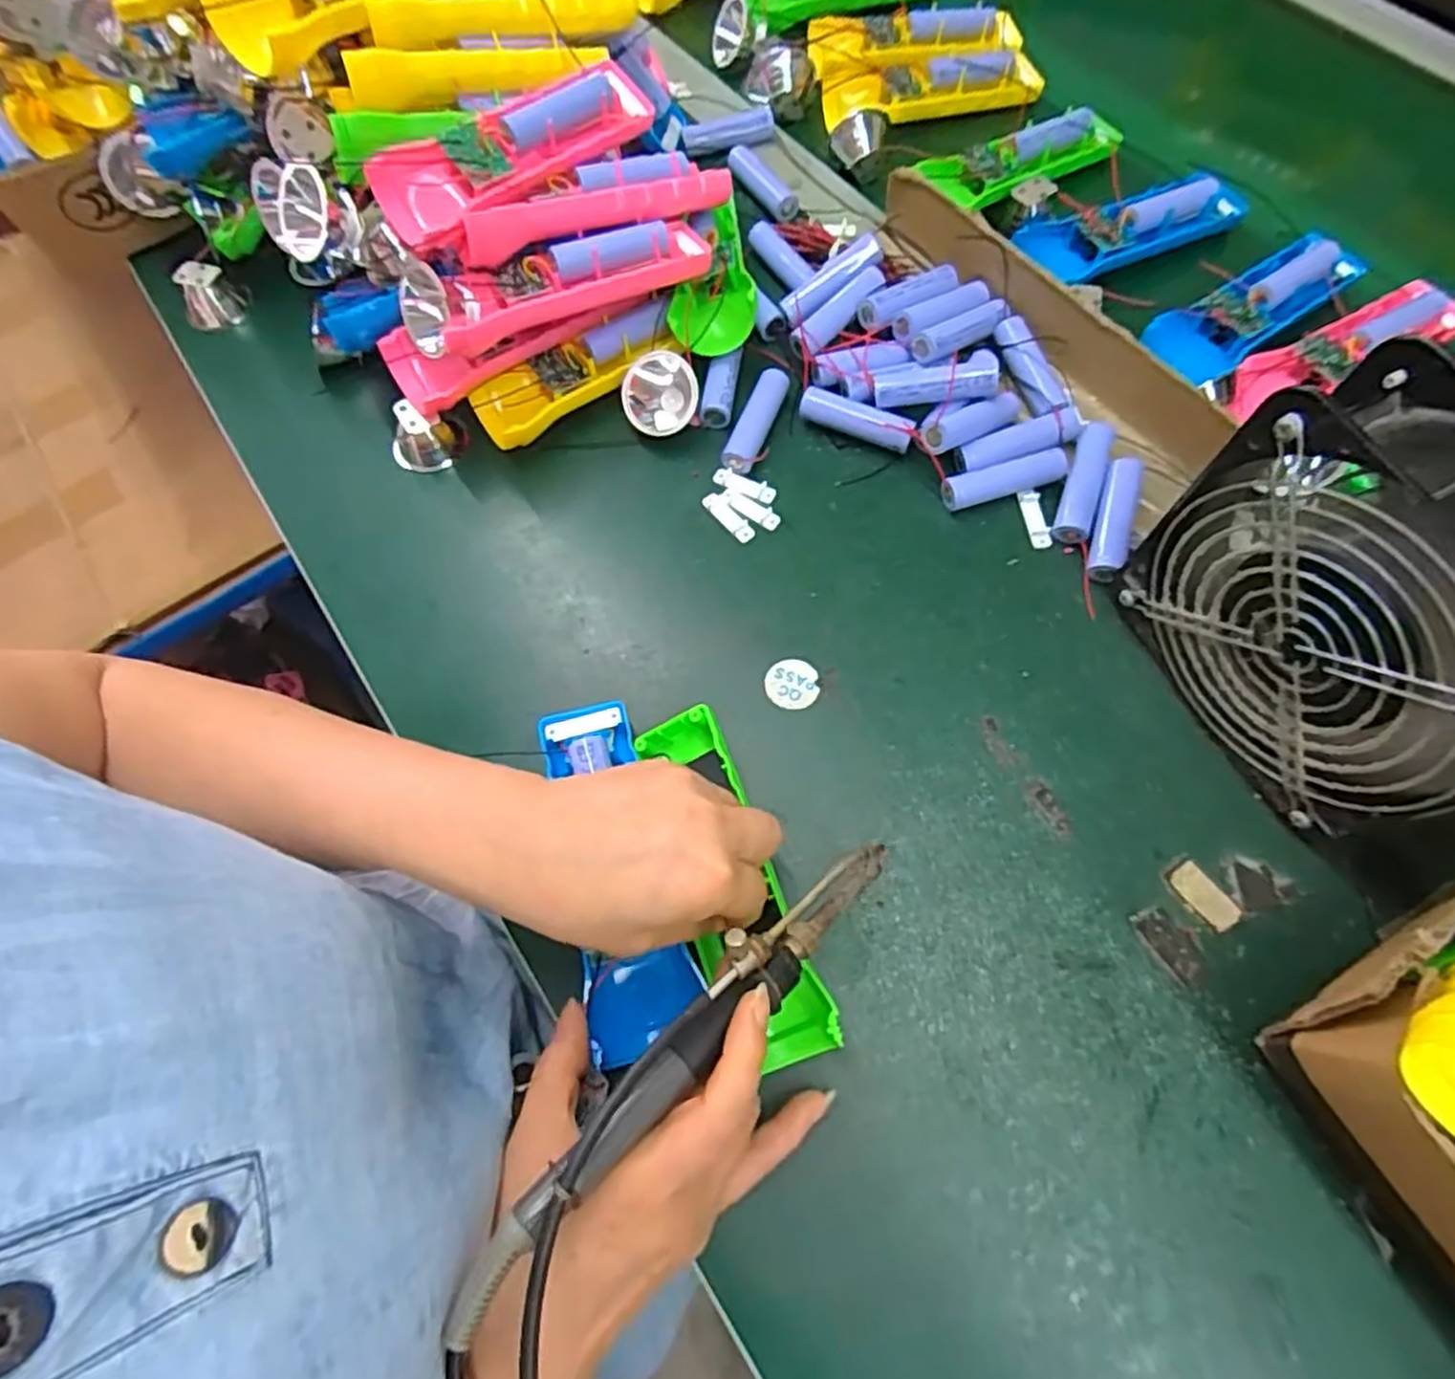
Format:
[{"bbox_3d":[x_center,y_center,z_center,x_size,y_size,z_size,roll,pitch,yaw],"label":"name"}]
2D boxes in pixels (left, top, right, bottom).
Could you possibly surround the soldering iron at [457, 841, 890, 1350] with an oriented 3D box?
[{"bbox_3d":[-0.007,0.112,0.250,0.195,0.026,0.022,-36,70,-30],"label":"soldering iron"}]

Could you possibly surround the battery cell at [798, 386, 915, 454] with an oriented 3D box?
[{"bbox_3d":[0.074,-0.152,0.427,0.065,0.022,0.015,20,71,11],"label":"battery cell"}]

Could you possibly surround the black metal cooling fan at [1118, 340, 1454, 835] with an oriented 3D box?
[{"bbox_3d":[0.244,-0.027,0.294,0.060,0.152,0.144,-28,69,-8],"label":"black metal cooling fan"}]

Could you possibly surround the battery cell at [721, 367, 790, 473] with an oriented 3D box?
[{"bbox_3d":[0.016,-0.156,0.432,0.019,0.014,0.071,18,70,10],"label":"battery cell"}]

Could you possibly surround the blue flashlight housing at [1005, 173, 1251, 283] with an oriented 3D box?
[{"bbox_3d":[0.260,-0.290,0.469,0.147,0.024,0.048,-15,68,-3],"label":"blue flashlight housing"}]

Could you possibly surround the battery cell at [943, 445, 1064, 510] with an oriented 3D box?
[{"bbox_3d":[0.151,-0.113,0.409,0.068,0.016,0.016,-17,68,-4],"label":"battery cell"}]

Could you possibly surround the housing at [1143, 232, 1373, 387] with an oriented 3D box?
[{"bbox_3d":[0.312,-0.225,0.442,0.147,0.023,0.039,-30,70,-9],"label":"housing"}]

